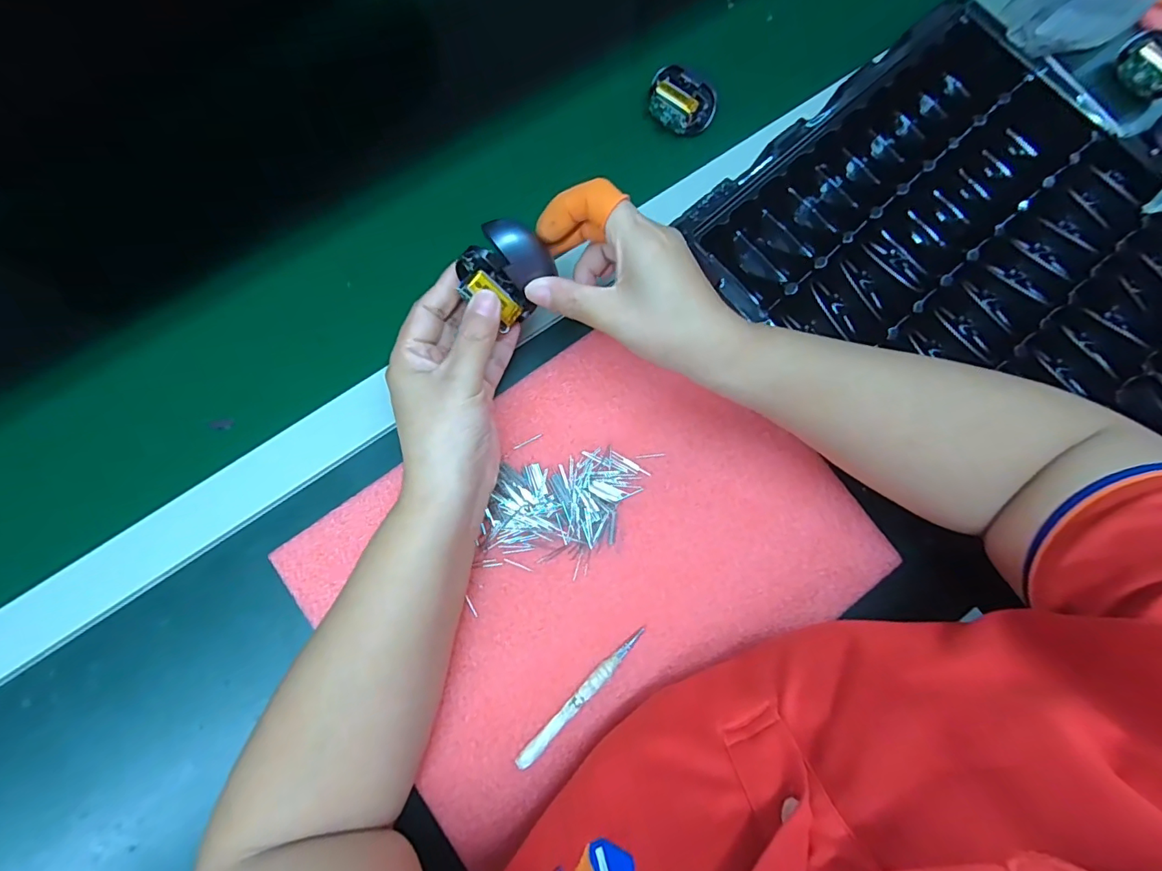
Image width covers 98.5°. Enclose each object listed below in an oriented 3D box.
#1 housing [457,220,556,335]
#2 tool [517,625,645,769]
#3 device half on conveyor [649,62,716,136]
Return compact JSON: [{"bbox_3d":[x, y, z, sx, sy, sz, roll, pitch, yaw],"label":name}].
[{"bbox_3d":[-0.044,-0.101,0.306,0.047,0.035,0.055,-40,120,9],"label":"housing"},{"bbox_3d":[0.001,0.166,0.320,0.009,0.011,0.109,45,80,6],"label":"tool"},{"bbox_3d":[0.081,-0.276,0.412,0.057,0.018,0.040,39,79,5],"label":"device half on conveyor"}]

